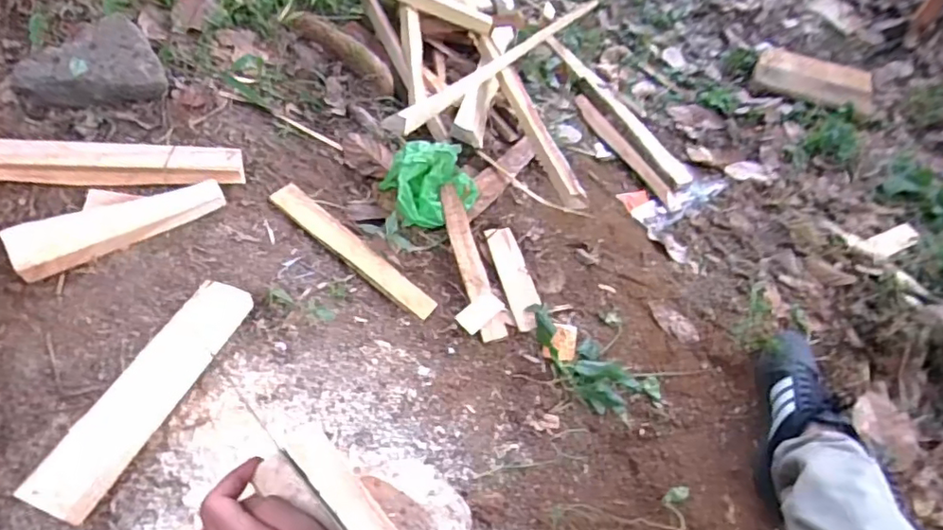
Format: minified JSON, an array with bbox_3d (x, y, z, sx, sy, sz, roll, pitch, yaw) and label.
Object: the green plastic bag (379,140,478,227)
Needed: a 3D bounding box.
[{"bbox_3d":[-0.066,-0.139,1.003,0.151,0.091,0.123,-30,61,-14],"label":"green plastic bag"}]

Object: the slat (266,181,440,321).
[{"bbox_3d":[-0.173,-0.020,0.874,0.285,0.009,0.052,38,43,3],"label":"slat"}]

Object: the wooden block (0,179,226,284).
[{"bbox_3d":[-0.449,-0.056,0.758,0.244,0.033,0.061,-25,59,-29],"label":"wooden block"}]

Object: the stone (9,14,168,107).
[{"bbox_3d":[-0.542,-0.278,0.835,0.175,0.085,0.120,-34,62,-16],"label":"stone"}]

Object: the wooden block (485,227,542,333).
[{"bbox_3d":[0.070,0.014,0.952,0.050,0.014,0.212,-14,50,-5],"label":"wooden block"}]

